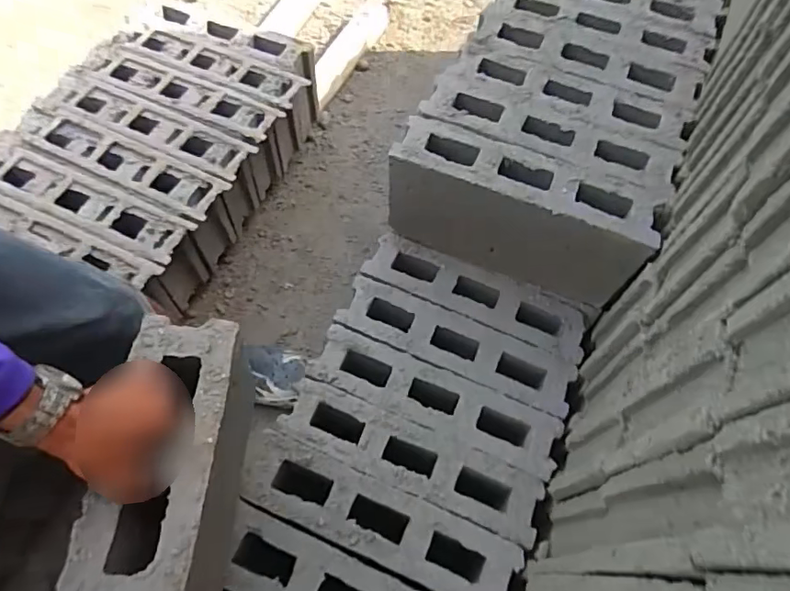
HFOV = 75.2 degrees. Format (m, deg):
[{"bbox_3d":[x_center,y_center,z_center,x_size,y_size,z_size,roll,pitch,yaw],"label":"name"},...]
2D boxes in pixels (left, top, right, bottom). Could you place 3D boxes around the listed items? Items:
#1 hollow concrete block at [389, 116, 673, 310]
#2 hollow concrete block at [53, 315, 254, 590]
[{"bbox_3d":[0.195,-0.132,0.836,0.391,0.199,0.114,21,66,7],"label":"hollow concrete block"},{"bbox_3d":[-0.221,0.234,0.513,0.102,0.184,0.391,2,61,-2],"label":"hollow concrete block"}]

